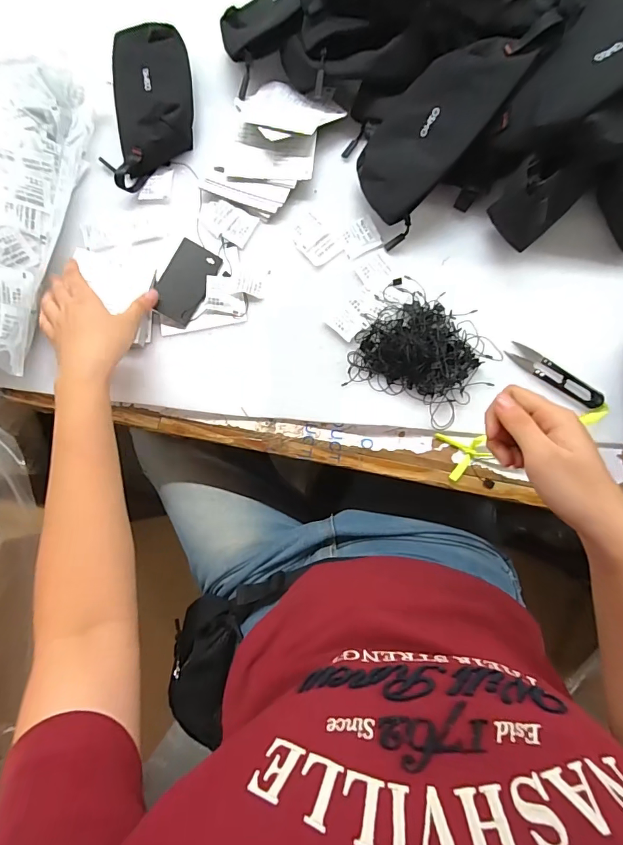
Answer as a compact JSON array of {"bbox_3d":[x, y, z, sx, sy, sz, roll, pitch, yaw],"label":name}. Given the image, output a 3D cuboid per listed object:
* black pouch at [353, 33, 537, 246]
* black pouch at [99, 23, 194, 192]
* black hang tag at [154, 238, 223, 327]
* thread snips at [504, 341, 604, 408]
[{"bbox_3d":[0.119,-0.304,0.431,0.182,0.030,0.111,-44,68,21],"label":"black pouch"},{"bbox_3d":[-0.195,-0.382,0.500,0.101,0.035,0.202,-3,82,5],"label":"black pouch"},{"bbox_3d":[-0.143,-0.160,0.477,0.050,0.004,0.089,28,87,-5],"label":"black hang tag"},{"bbox_3d":[0.249,-0.049,0.426,0.101,0.010,0.026,33,87,9],"label":"thread snips"}]

